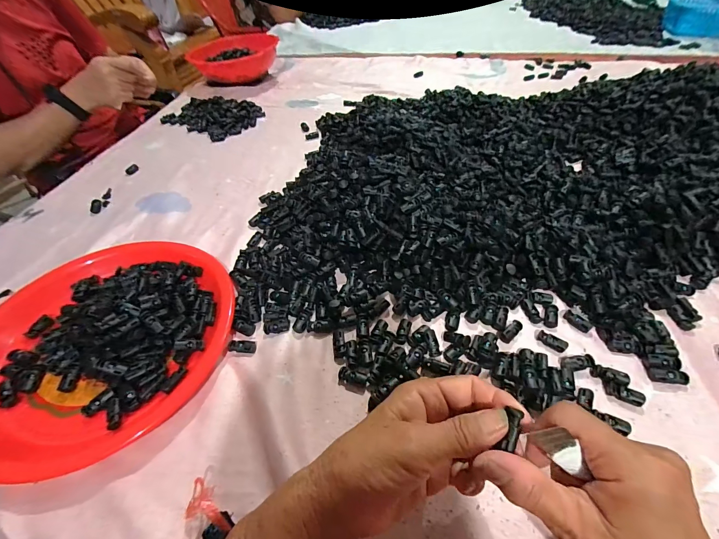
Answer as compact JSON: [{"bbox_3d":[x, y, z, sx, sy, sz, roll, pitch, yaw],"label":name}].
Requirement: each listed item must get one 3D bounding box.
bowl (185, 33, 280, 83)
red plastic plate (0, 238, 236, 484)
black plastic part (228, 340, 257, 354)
[{"bbox_3d":[-0.339,-0.586,0.902,0.238,0.081,0.192,-14,50,-8],"label":"bowl"},{"bbox_3d":[-0.276,0.063,0.349,0.258,0.032,0.257,-2,49,2],"label":"red plastic plate"},{"bbox_3d":[-0.123,0.080,0.340,0.029,0.008,0.015,4,50,8],"label":"black plastic part"}]

